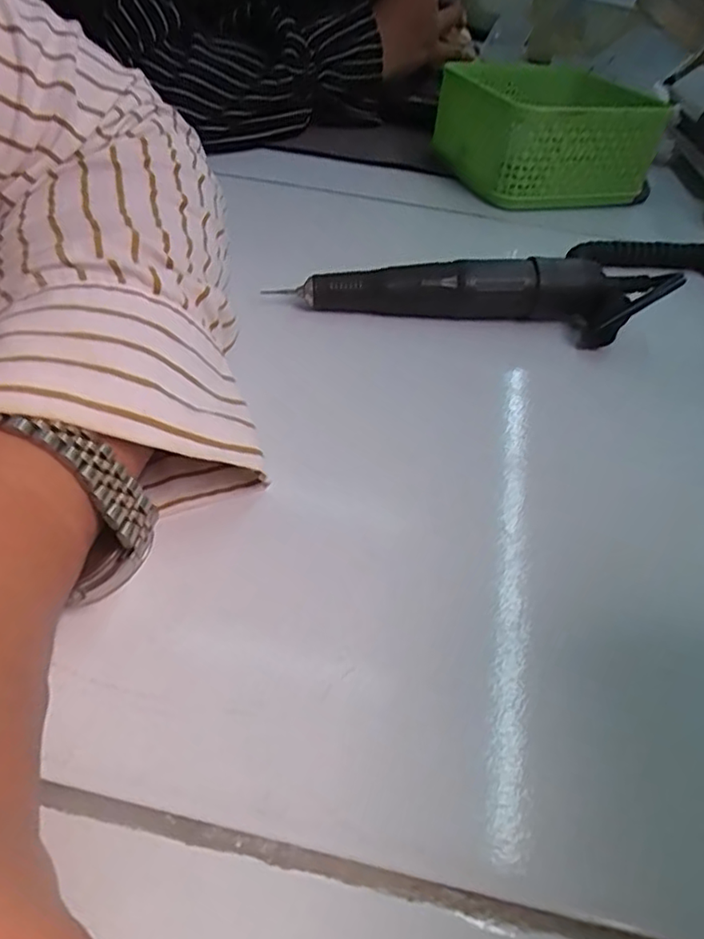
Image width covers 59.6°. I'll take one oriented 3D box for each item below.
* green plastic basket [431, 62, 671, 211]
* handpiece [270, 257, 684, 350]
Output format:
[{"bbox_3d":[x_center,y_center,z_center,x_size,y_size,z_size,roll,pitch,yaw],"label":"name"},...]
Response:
[{"bbox_3d":[0.139,-0.264,0.481,0.124,0.068,0.161,-9,43,-19],"label":"green plastic basket"},{"bbox_3d":[0.058,-0.088,0.301,0.176,0.034,0.028,8,40,0],"label":"handpiece"}]

